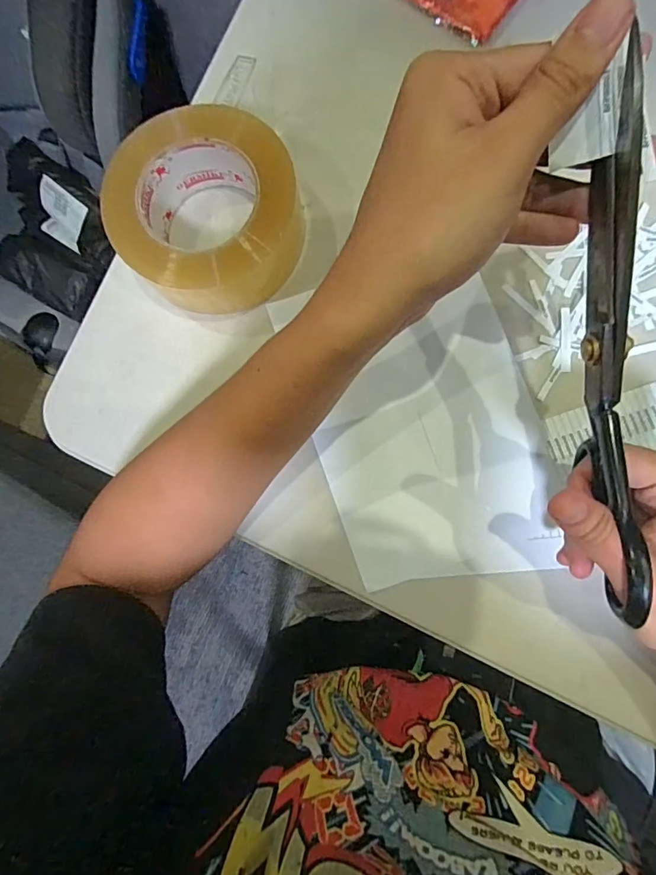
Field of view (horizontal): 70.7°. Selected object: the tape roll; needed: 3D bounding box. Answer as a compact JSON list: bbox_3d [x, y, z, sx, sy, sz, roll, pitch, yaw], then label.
[{"bbox_3d":[-0.080,-0.151,0.319,0.122,0.060,0.115,0,85,5],"label":"tape roll"}]

